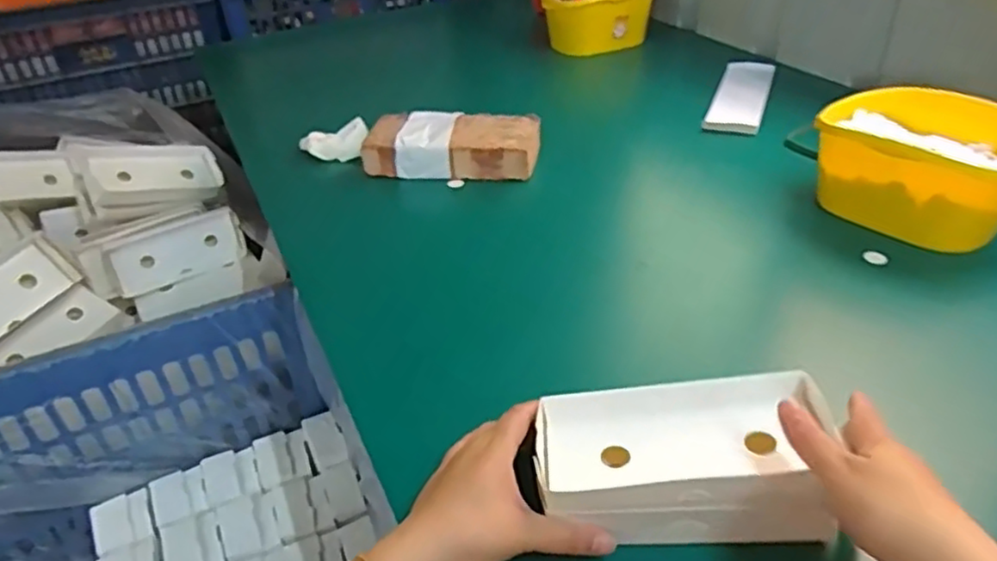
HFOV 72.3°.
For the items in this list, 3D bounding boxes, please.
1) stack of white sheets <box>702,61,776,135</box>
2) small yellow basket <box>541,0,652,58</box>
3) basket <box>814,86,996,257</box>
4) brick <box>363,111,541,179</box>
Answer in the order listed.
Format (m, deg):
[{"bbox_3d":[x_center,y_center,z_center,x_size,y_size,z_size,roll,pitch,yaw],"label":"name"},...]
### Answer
[{"bbox_3d":[0.388,-0.296,1.087,0.078,0.010,0.290,11,38,20],"label":"stack of white sheets"},{"bbox_3d":[0.191,-0.511,1.320,0.201,0.121,0.143,0,35,5],"label":"small yellow basket"},{"bbox_3d":[0.460,-0.123,0.749,0.219,0.101,0.160,26,45,35],"label":"basket"},{"bbox_3d":[-0.061,-0.185,0.931,0.232,0.056,0.109,5,36,12],"label":"brick"}]

